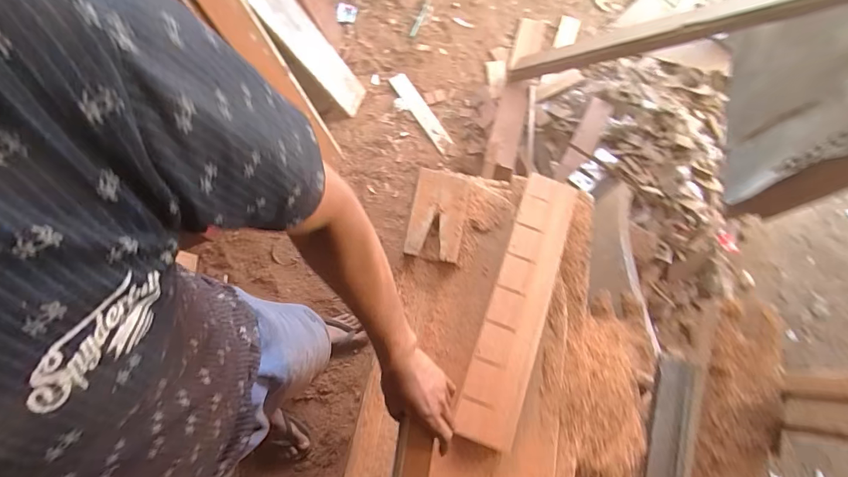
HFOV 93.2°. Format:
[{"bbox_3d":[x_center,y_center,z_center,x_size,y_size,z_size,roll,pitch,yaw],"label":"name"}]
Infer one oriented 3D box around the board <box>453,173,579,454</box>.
[{"bbox_3d":[0.198,0.123,0.814,0.117,0.024,0.549,20,71,5],"label":"board"}]

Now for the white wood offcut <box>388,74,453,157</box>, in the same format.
[{"bbox_3d":[-0.009,-0.532,1.684,0.080,0.016,0.414,-30,75,-12],"label":"white wood offcut"}]

